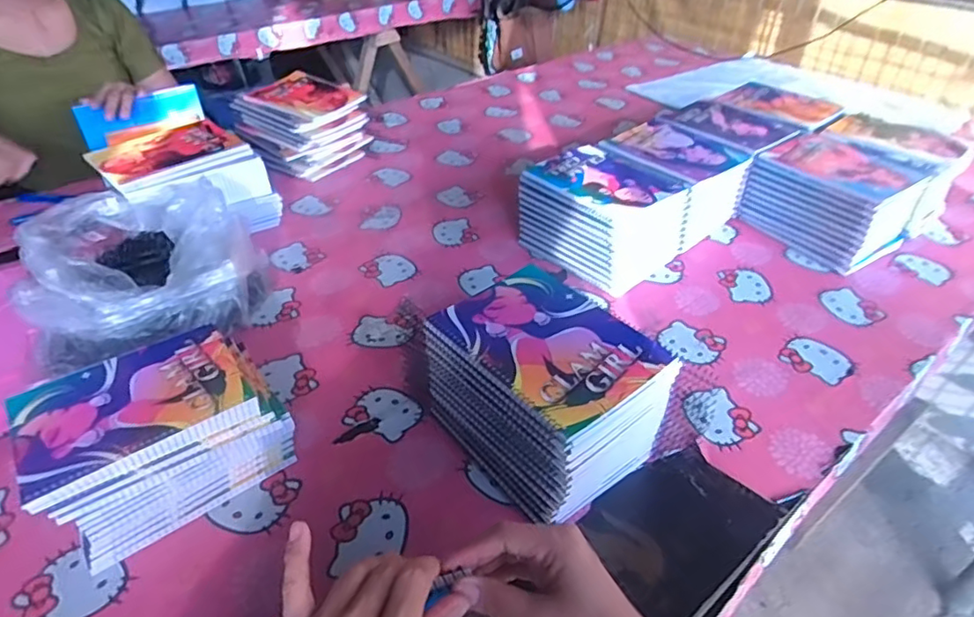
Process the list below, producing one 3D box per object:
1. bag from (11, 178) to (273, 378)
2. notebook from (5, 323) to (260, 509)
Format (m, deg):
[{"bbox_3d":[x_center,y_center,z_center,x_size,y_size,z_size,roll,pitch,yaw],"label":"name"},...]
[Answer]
[{"bbox_3d":[-0.443,-0.059,0.785,0.259,0.137,0.279,-11,41,-14],"label":"bag"},{"bbox_3d":[-0.344,0.089,0.575,0.195,0.013,0.145,-23,45,-27],"label":"notebook"}]

